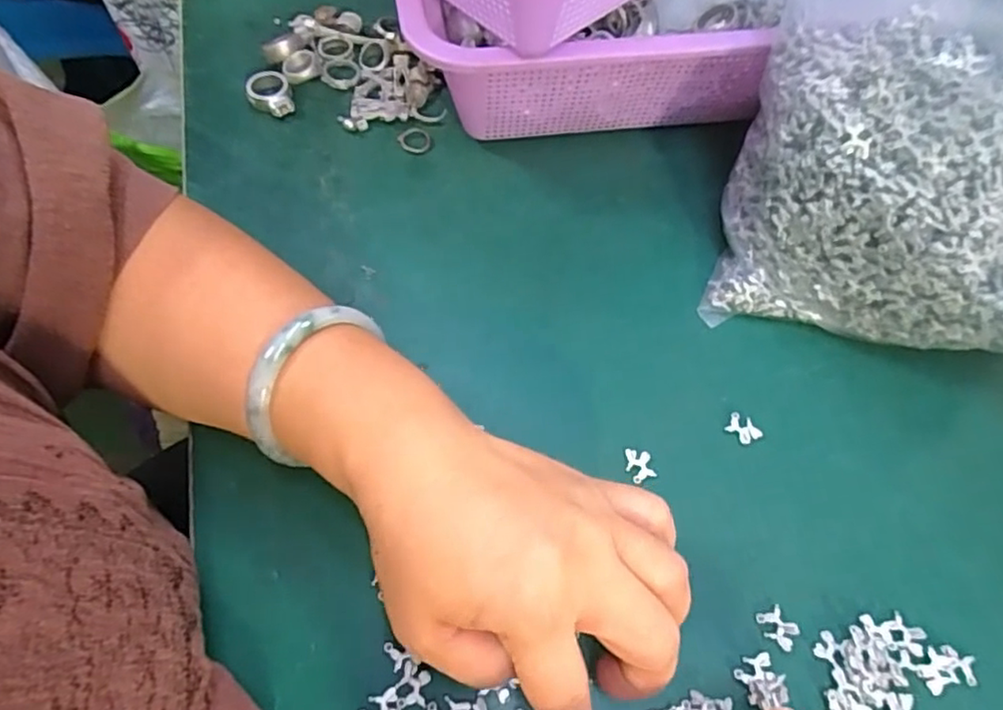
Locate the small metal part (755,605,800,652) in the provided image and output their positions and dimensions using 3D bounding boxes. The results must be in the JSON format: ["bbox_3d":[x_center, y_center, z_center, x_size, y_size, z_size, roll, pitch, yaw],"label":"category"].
[{"bbox_3d":[0.113,0.111,0.256,0.013,0.004,0.016,-35,67,-18],"label":"small metal part"}]

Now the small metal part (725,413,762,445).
[{"bbox_3d":[0.115,0.035,0.299,0.016,0.005,0.011,36,66,17],"label":"small metal part"}]

